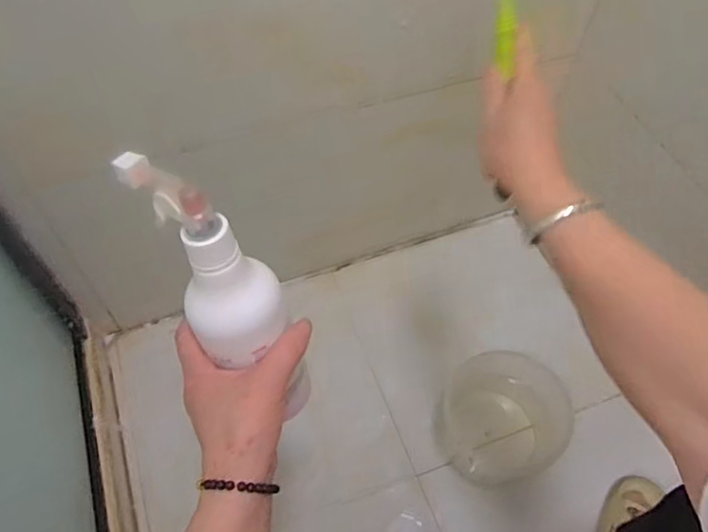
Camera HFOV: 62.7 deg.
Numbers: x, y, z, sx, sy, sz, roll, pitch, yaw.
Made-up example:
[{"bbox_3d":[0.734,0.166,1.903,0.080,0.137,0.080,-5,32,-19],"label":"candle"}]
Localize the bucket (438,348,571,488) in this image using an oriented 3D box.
[{"bbox_3d":[0.216,0.231,0.860,0.183,0.133,0.152,28,59,17],"label":"bucket"}]

